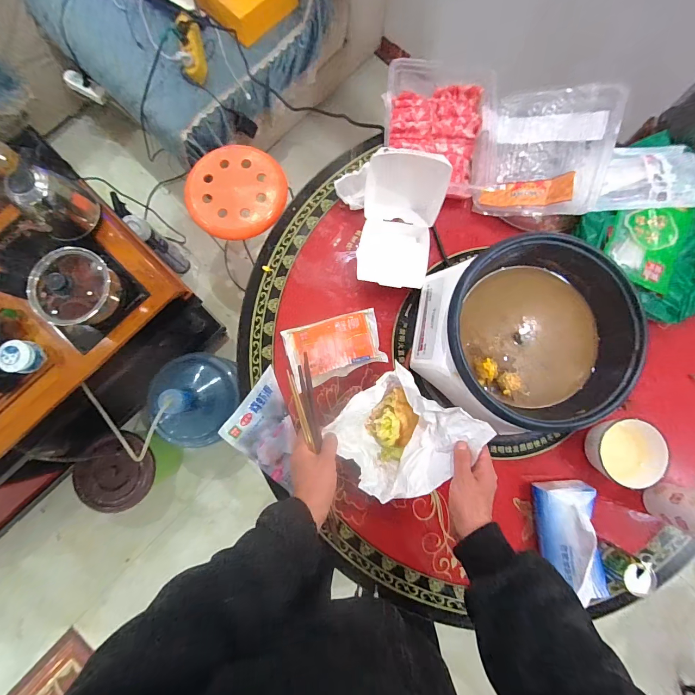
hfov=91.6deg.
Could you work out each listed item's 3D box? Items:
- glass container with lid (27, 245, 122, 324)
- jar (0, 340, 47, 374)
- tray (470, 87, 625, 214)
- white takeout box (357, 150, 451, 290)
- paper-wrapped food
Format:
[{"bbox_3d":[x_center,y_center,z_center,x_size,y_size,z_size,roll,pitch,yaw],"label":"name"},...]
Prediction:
[{"bbox_3d":[-0.583,-0.129,0.724,0.148,0.129,0.154,-1,83,-2],"label":"glass container with lid"},{"bbox_3d":[-0.711,0.020,0.739,0.057,0.059,0.073,2,83,-1],"label":"jar"},{"bbox_3d":[0.341,-0.347,0.593,0.213,0.045,0.240,10,86,27],"label":"tray"},{"bbox_3d":[0.087,-0.202,0.565,0.127,0.130,0.175,7,83,-1],"label":"white takeout box"},{"bbox_3d":[0.081,0.127,0.515,0.176,0.111,0.157,-36,85,-5],"label":"paper-wrapped food"}]

